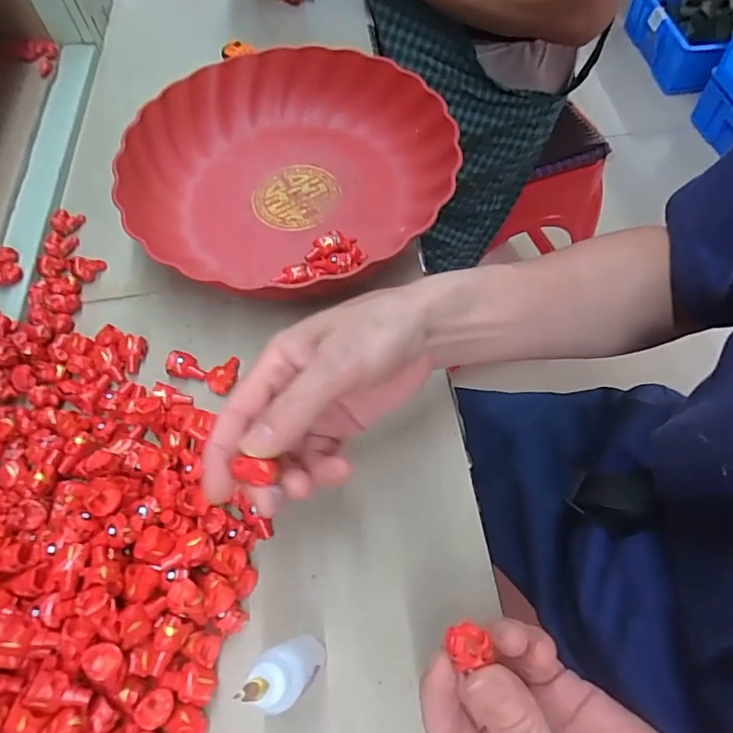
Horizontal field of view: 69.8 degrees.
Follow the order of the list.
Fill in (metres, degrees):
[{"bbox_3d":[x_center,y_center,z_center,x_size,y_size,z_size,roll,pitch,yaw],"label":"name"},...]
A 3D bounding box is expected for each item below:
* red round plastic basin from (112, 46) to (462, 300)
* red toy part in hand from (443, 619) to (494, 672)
[{"bbox_3d":[-0.060,-0.146,0.402,0.231,0.052,0.240,-1,61,1],"label":"red round plastic basin"},{"bbox_3d":[0.039,0.106,0.201,0.016,0.010,0.015,0,62,0],"label":"red toy part in hand"}]

